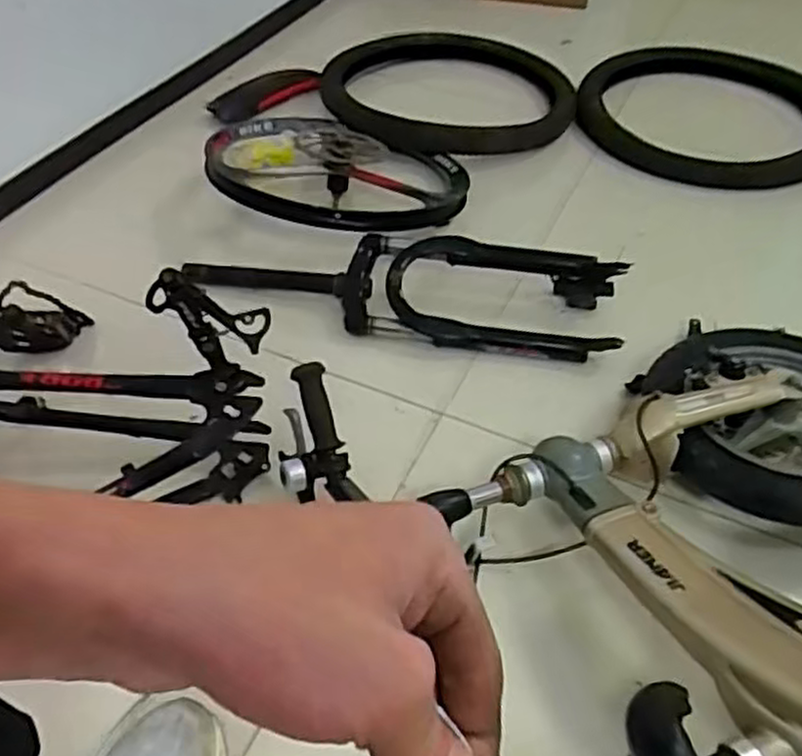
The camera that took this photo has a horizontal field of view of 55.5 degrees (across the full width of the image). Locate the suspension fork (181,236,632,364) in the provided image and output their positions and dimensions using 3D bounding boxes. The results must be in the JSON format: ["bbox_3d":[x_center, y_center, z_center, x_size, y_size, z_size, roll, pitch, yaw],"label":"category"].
[{"bbox_3d":[-0.008,-0.125,1.041,0.601,0.093,0.137,6,47,6],"label":"suspension fork"}]

